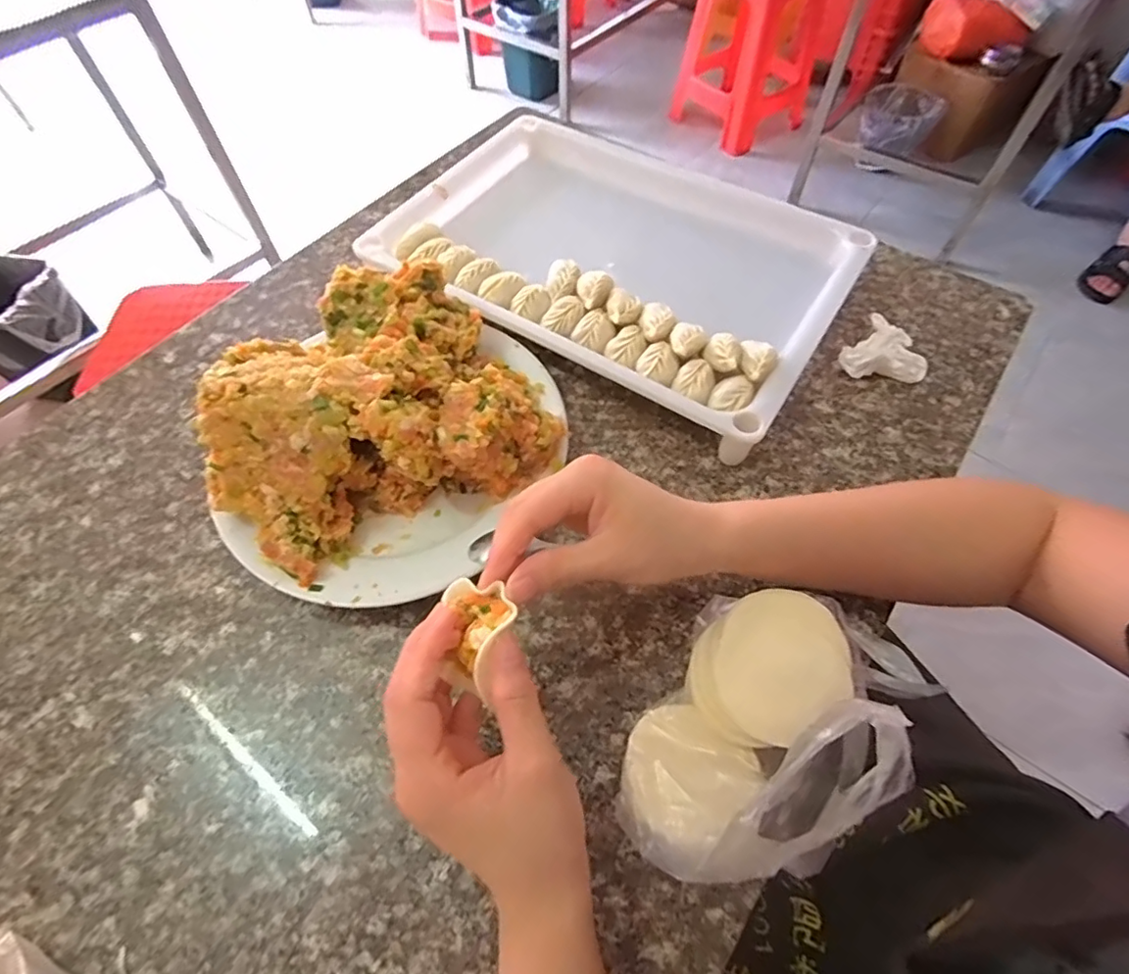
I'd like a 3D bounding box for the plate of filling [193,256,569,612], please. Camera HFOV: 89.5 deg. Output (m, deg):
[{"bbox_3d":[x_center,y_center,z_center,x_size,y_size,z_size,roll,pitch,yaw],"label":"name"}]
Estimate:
[{"bbox_3d":[-0.112,-0.039,0.385,0.211,0.100,0.222,-1,59,0],"label":"plate of filling"}]

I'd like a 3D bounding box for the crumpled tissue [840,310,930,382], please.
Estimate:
[{"bbox_3d":[0.261,-0.106,0.460,0.061,0.026,0.048,31,64,18],"label":"crumpled tissue"}]

